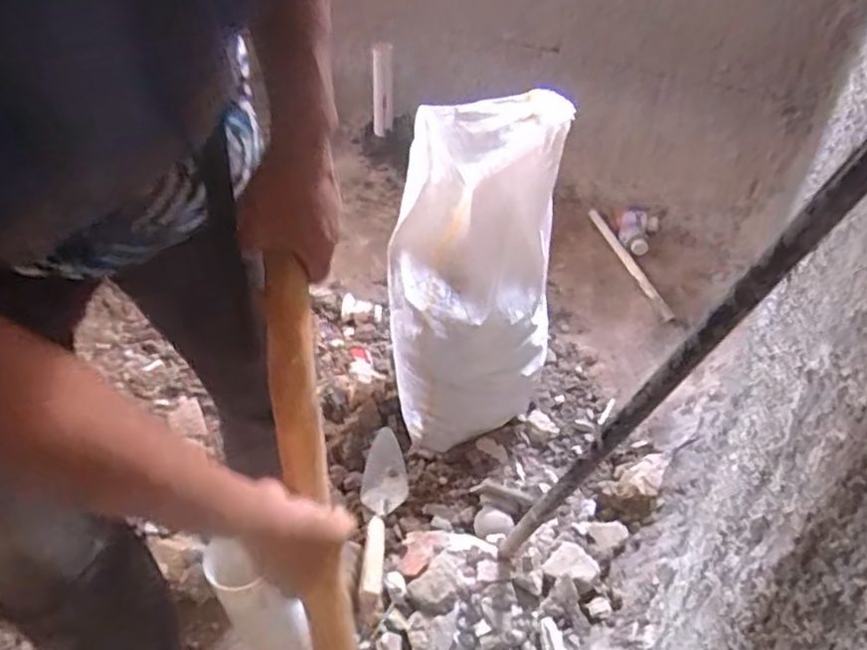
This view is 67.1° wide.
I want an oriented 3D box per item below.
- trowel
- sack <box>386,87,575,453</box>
[{"bbox_3d":[-0.090,0.316,1.128,0.081,0.041,0.313,1,43,1],"label":"trowel"},{"bbox_3d":[0.063,-0.068,1.132,0.273,0.639,0.171,10,15,10],"label":"sack"}]

